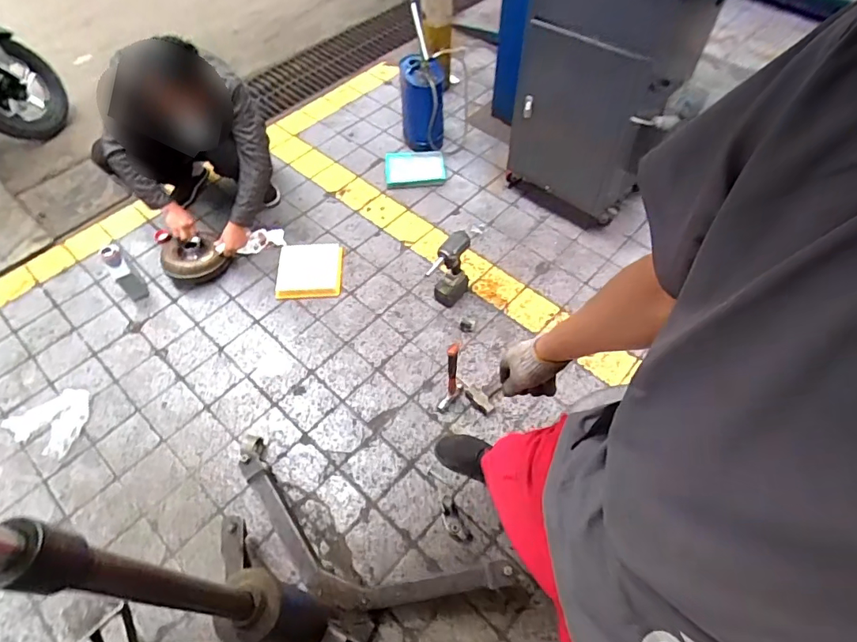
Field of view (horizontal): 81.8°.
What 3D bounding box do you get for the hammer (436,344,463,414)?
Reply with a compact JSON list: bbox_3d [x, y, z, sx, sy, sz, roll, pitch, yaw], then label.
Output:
[{"bbox_3d":[0.065,0.159,1.439,0.030,0.328,0.105,29,61,19],"label":"hammer"}]

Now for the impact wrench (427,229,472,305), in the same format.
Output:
[{"bbox_3d":[0.072,-0.159,1.681,0.071,0.281,0.151,36,63,22],"label":"impact wrench"}]

